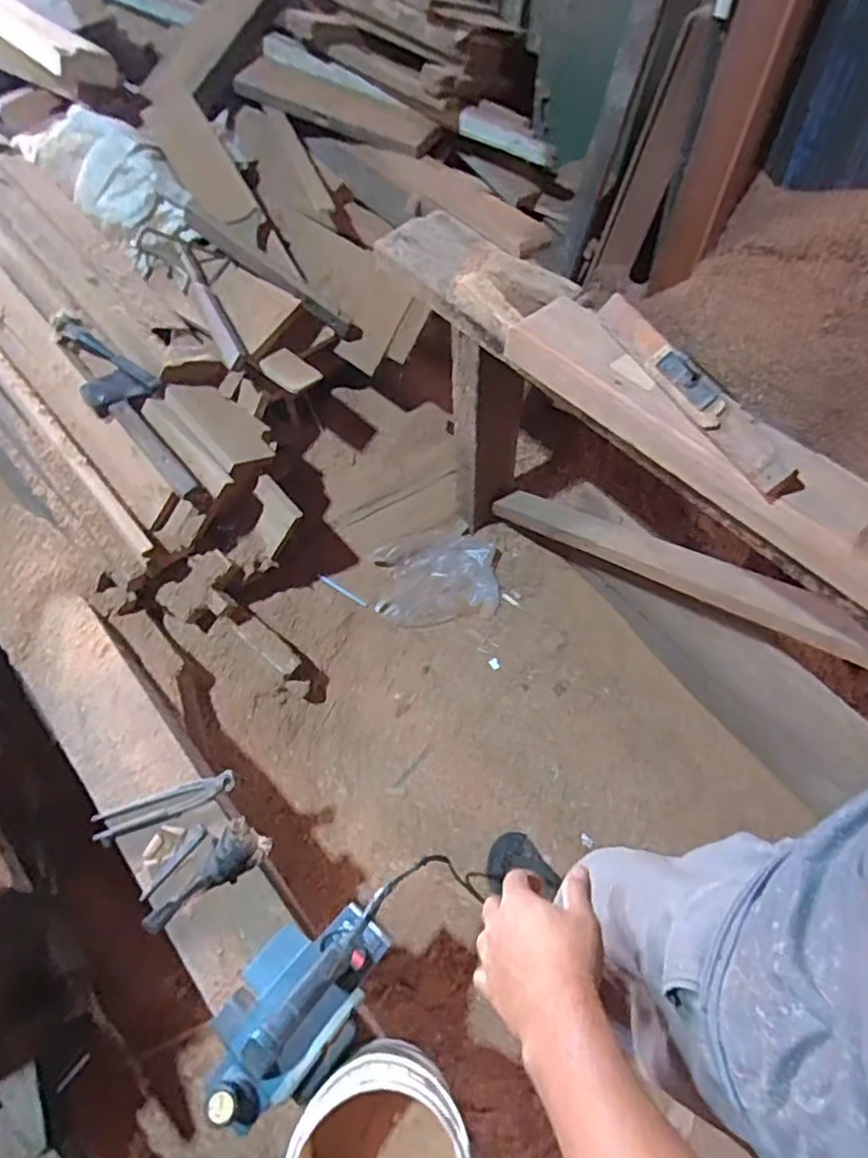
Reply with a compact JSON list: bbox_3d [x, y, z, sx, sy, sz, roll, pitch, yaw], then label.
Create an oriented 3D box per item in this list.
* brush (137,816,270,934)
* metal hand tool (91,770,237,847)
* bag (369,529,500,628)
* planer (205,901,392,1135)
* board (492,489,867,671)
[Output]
[{"bbox_3d":[-0.335,0.435,0.935,0.199,0.046,0.075,-42,70,-2],"label":"brush"},{"bbox_3d":[-0.407,0.342,0.971,0.214,0.017,0.046,-19,66,-7],"label":"metal hand tool"},{"bbox_3d":[0.006,0.001,1.424,0.261,0.014,0.190,-9,90,-3],"label":"bag"},{"bbox_3d":[-0.178,0.538,0.793,0.154,0.130,0.268,28,69,14],"label":"planer"},{"bbox_3d":[0.355,-0.037,1.052,0.061,0.084,0.835,-35,32,-14],"label":"board"}]

